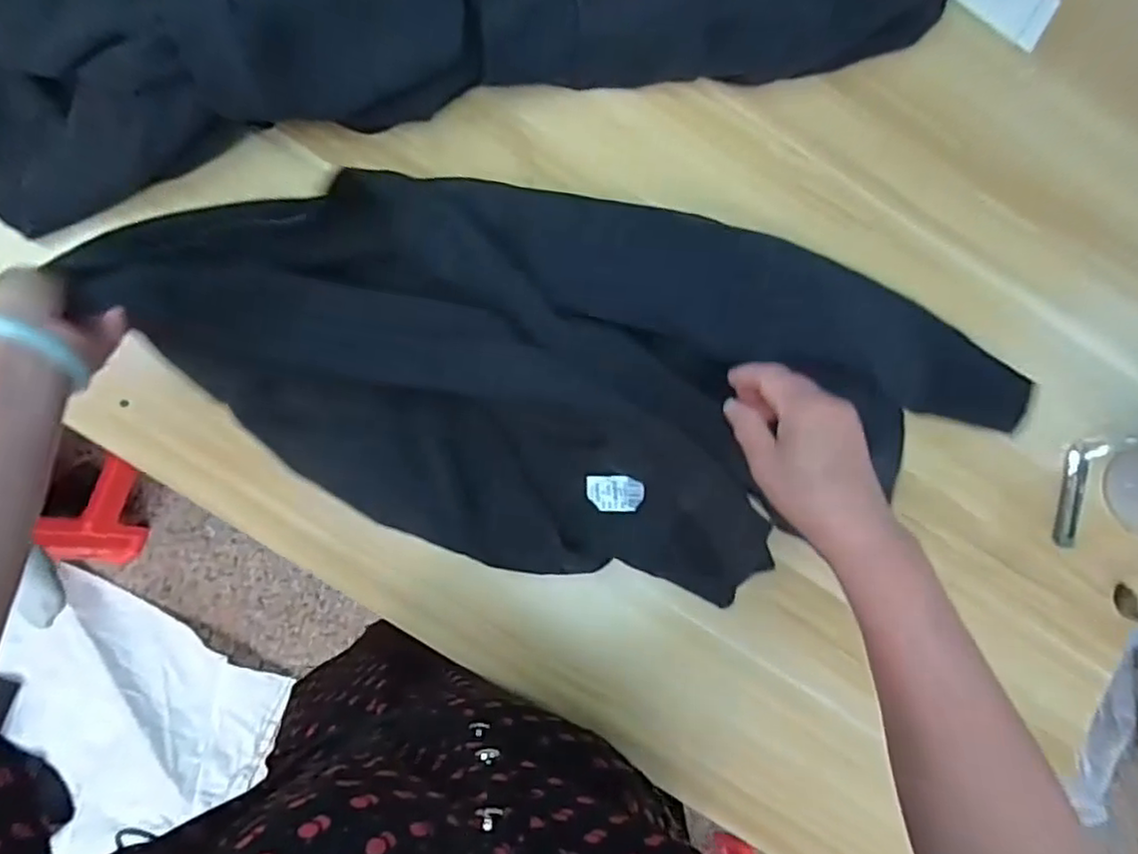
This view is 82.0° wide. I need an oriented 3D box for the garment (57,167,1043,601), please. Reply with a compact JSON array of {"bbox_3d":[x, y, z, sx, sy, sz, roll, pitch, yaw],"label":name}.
[{"bbox_3d":[0.026,-0.034,0.554,0.715,0.085,0.308,5,85,-10],"label":"garment"}]

